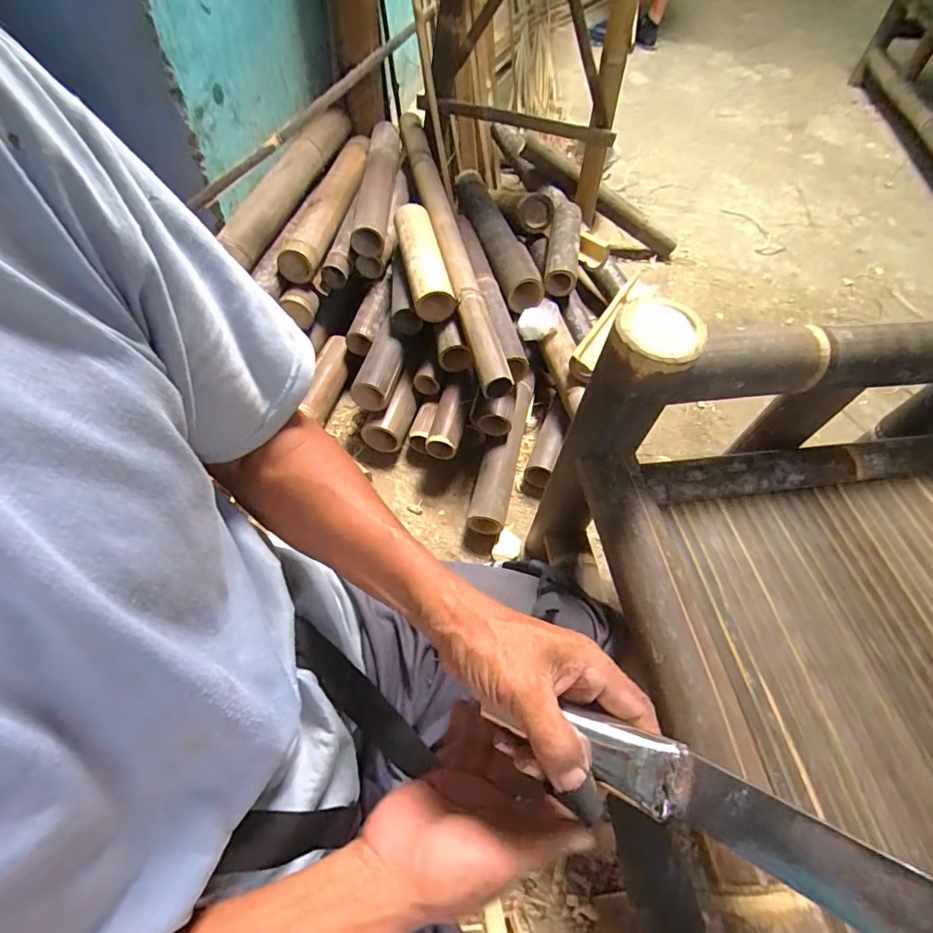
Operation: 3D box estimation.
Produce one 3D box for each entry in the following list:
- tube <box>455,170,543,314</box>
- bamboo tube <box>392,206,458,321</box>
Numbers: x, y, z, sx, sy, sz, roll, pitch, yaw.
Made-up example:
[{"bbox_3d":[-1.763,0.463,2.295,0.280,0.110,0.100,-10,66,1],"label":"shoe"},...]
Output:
[{"bbox_3d":[0.059,-0.518,1.056,0.091,0.072,0.507,-13,59,-13],"label":"tube"},{"bbox_3d":[-0.080,-0.387,0.874,0.075,0.065,0.254,-10,71,-11],"label":"bamboo tube"}]

